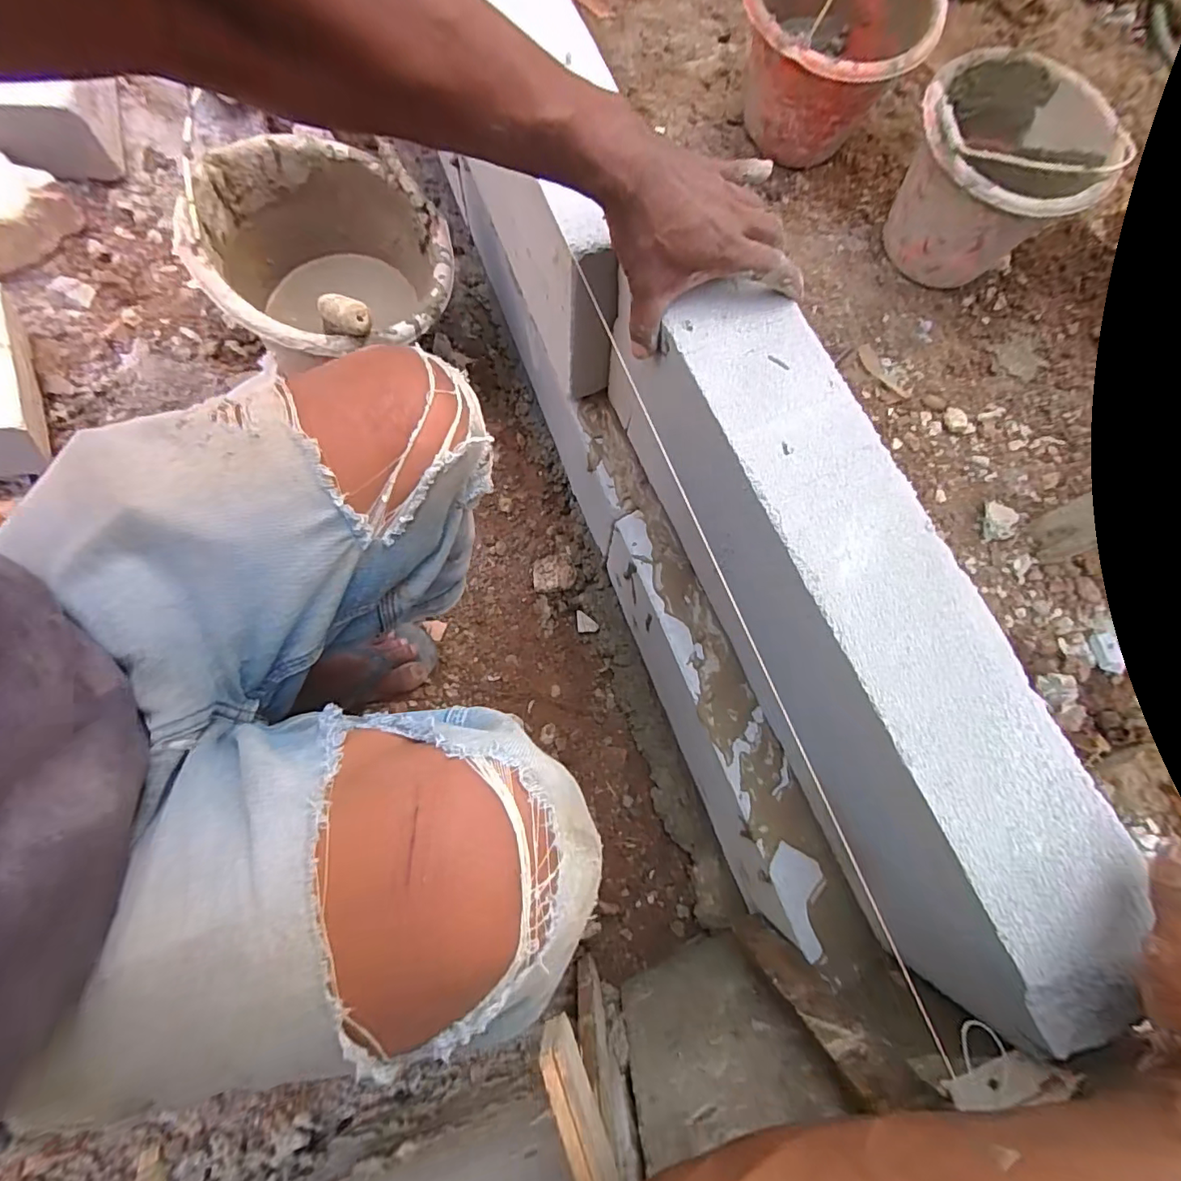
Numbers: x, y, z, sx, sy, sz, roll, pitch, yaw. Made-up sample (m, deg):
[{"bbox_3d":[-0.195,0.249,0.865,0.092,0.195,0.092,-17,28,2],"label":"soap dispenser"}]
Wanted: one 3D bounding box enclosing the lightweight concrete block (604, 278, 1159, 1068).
[{"bbox_3d":[0.189,0.008,0.440,0.104,0.201,0.543,-24,77,-4],"label":"lightweight concrete block"}]

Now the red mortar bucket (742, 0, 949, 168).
[{"bbox_3d":[0.380,-0.886,0.861,0.269,0.198,0.306,9,77,4],"label":"red mortar bucket"}]

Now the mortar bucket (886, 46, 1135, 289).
[{"bbox_3d":[0.616,-0.639,0.830,0.259,0.239,0.283,0,77,1],"label":"mortar bucket"}]

